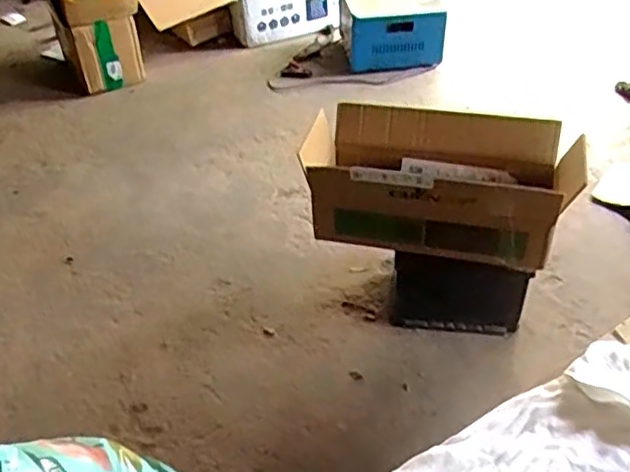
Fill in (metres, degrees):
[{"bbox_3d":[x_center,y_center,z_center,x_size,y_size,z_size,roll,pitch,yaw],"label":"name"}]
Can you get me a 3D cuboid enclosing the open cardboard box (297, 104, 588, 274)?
[{"bbox_3d":[0.186,-0.086,1.081,0.400,0.164,0.190,6,42,11],"label":"open cardboard box"}]

